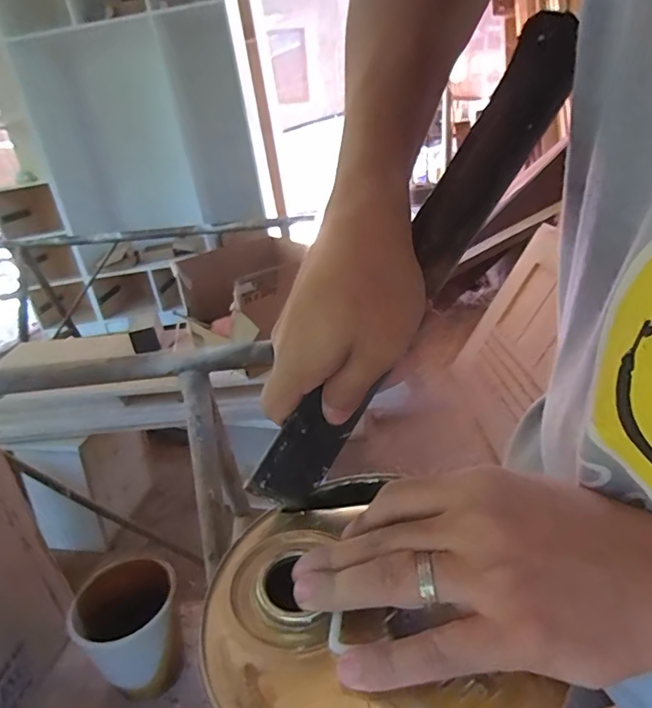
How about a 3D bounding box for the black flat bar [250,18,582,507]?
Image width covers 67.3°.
[{"bbox_3d":[0.050,-0.046,0.277,0.043,0.303,0.026,30,4,-32],"label":"black flat bar"}]

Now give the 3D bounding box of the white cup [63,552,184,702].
[{"bbox_3d":[-0.151,0.222,0.390,0.074,0.091,0.073,-5,23,2],"label":"white cup"}]

